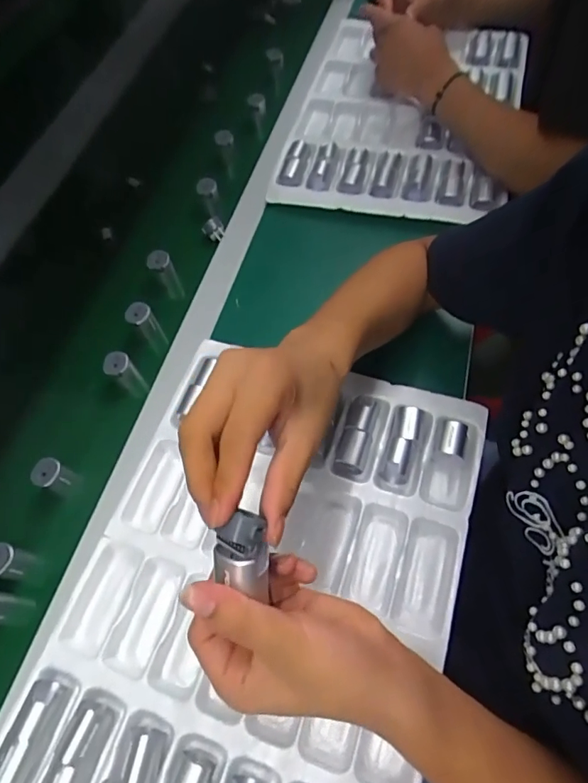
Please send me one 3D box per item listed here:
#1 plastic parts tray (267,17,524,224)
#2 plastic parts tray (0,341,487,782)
[{"bbox_3d":[0.167,-0.429,0.739,0.314,0.026,0.440,12,64,14],"label":"plastic parts tray"},{"bbox_3d":[-0.034,0.172,0.427,0.322,0.033,0.450,15,63,14],"label":"plastic parts tray"}]

